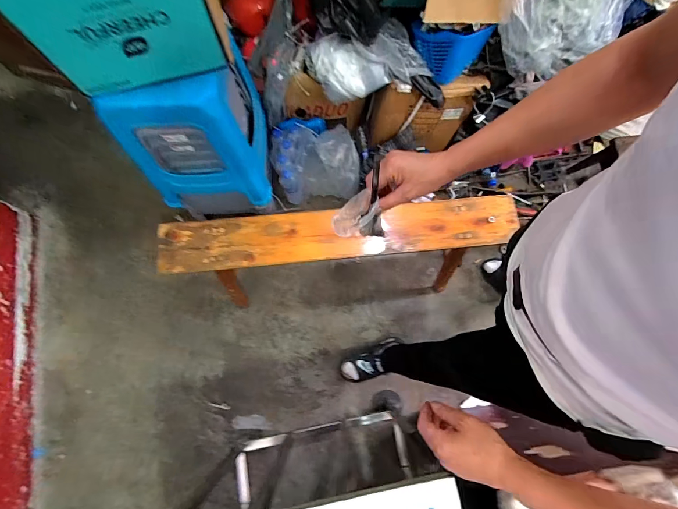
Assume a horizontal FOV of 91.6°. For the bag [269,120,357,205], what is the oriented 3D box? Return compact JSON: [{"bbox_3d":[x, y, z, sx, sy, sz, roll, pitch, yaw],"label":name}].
[{"bbox_3d":[-0.091,-0.385,1.333,0.331,0.254,0.250,-4,76,-2],"label":"bag"}]

